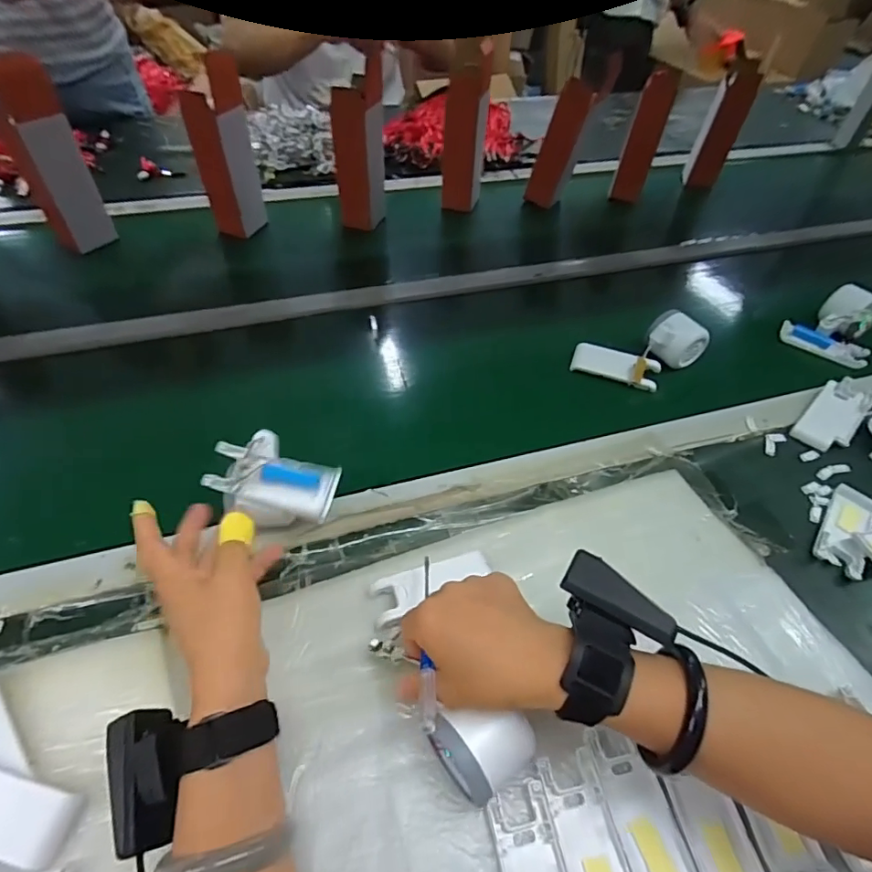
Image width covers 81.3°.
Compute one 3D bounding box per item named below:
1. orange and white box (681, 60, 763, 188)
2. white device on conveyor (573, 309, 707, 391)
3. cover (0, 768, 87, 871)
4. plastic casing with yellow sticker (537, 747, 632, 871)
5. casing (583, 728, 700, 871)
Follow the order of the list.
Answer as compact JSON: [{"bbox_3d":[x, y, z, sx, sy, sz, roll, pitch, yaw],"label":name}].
[{"bbox_3d":[0.536,-0.569,0.961,0.065,0.213,0.056,23,52,15],"label":"orange and white box"},{"bbox_3d":[0.254,-0.104,0.622,0.153,0.069,0.081,-3,50,-7],"label":"white device on conveyor"},{"bbox_3d":[-0.268,0.224,0.304,0.096,0.012,0.039,13,50,7],"label":"cover"},{"bbox_3d":[0.100,0.262,0.322,0.038,0.009,0.103,-7,51,-10],"label":"plastic casing with yellow sticker"},{"bbox_3d":[0.137,0.250,0.334,0.041,0.007,0.102,-8,51,-11],"label":"casing"}]

